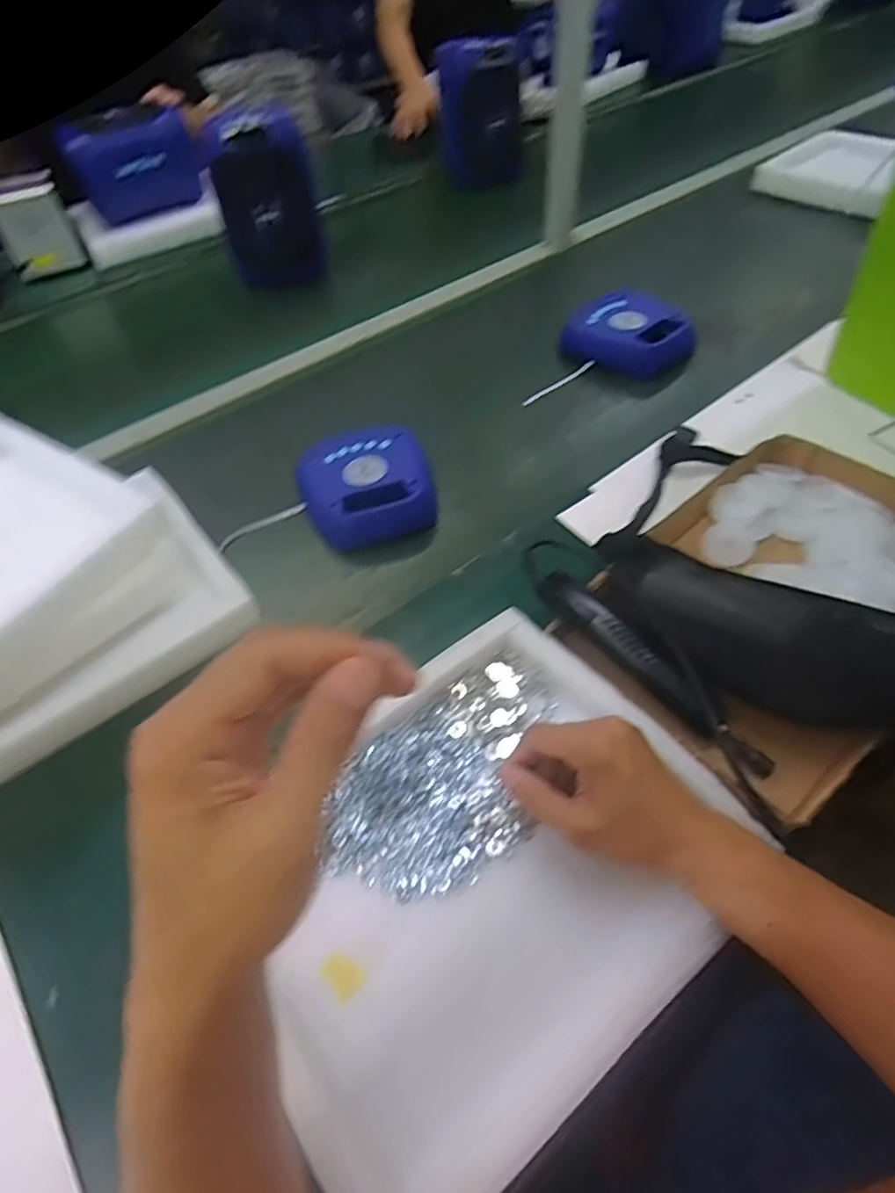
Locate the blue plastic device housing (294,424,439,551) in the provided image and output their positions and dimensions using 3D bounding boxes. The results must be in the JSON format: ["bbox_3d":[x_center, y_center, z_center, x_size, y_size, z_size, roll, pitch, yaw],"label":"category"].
[{"bbox_3d":[-0.101,-0.139,0.769,0.154,0.041,0.179,-18,52,-9],"label":"blue plastic device housing"}]

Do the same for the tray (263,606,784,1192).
[{"bbox_3d":[0.019,0.195,0.465,0.342,0.034,0.294,-33,56,-20],"label":"tray"}]

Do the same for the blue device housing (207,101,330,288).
[{"bbox_3d":[-0.321,-0.706,1.115,0.172,0.264,0.114,-14,52,-6],"label":"blue device housing"}]

